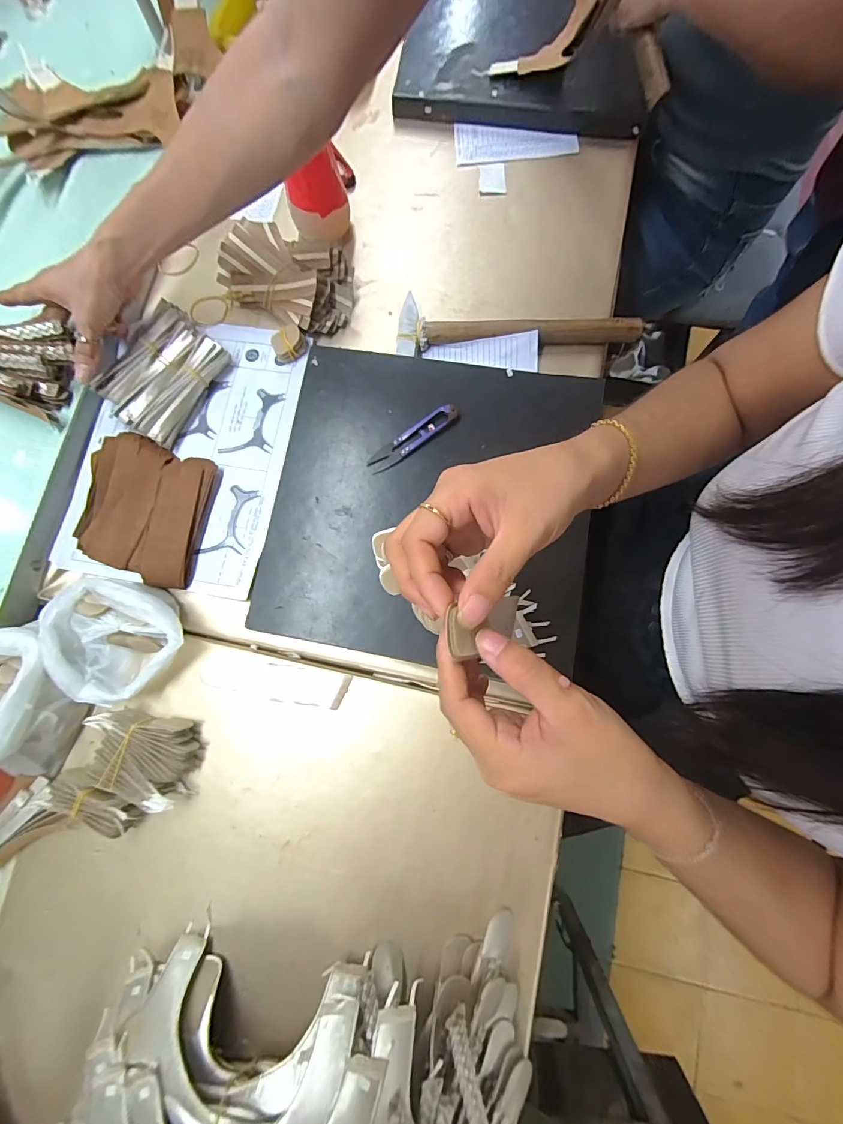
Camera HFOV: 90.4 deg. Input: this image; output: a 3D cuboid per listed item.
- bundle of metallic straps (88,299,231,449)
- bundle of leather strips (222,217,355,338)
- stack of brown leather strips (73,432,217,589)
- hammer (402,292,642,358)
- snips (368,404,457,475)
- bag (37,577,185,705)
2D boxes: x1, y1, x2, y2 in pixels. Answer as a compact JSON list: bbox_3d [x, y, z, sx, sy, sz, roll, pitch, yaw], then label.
[{"bbox_3d":[-0.283,-0.206,0.452,0.104,0.029,0.130,31,83,8],"label":"bundle of metallic straps"},{"bbox_3d":[-0.144,-0.317,0.462,0.154,0.038,0.096,28,83,8],"label":"bundle of leather strips"},{"bbox_3d":[-0.284,-0.056,0.427,0.115,0.026,0.142,10,80,5],"label":"stack of brown leather strips"},{"bbox_3d":[0.100,-0.255,0.449,0.251,0.028,0.066,-2,79,3],"label":"hammer"},{"bbox_3d":[-0.009,-0.123,0.415,0.100,0.015,0.021,-36,79,-3],"label":"snips"},{"bbox_3d":[-0.278,0.069,0.389,0.110,0.046,0.106,-19,79,0],"label":"bag"}]

